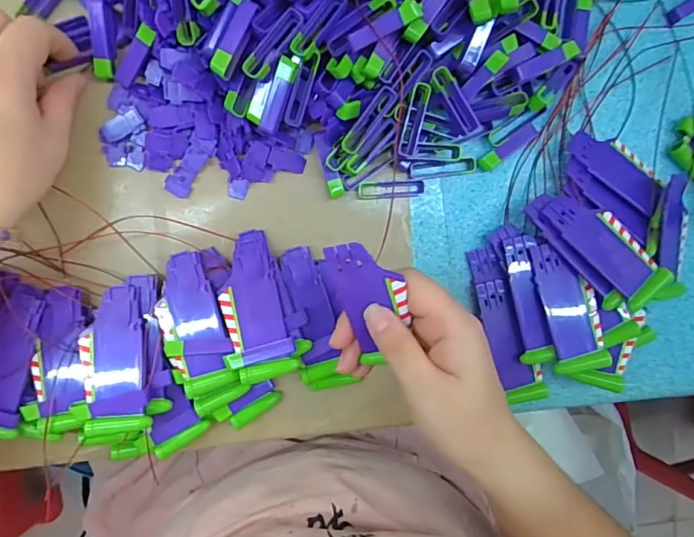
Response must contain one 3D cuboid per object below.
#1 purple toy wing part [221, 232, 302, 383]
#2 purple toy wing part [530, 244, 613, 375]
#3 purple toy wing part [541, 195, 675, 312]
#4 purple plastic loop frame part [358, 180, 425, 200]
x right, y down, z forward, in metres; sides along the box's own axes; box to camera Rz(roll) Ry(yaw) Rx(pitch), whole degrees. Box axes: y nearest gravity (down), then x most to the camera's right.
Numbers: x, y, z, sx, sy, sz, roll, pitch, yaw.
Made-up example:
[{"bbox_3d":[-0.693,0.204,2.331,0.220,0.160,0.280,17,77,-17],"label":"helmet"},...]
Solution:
[{"bbox_3d":[-0.061,0.023,0.313,0.042,0.009,0.098,-8,78,-6],"label":"purple toy wing part"},{"bbox_3d":[0.153,0.026,0.325,0.034,0.008,0.088,-11,85,7],"label":"purple toy wing part"},{"bbox_3d":[0.173,-0.016,0.318,0.034,0.009,0.089,-42,78,-4],"label":"purple toy wing part"},{"bbox_3d":[0.032,-0.056,0.331,0.047,0.008,0.012,-4,94,-6],"label":"purple plastic loop frame part"}]

